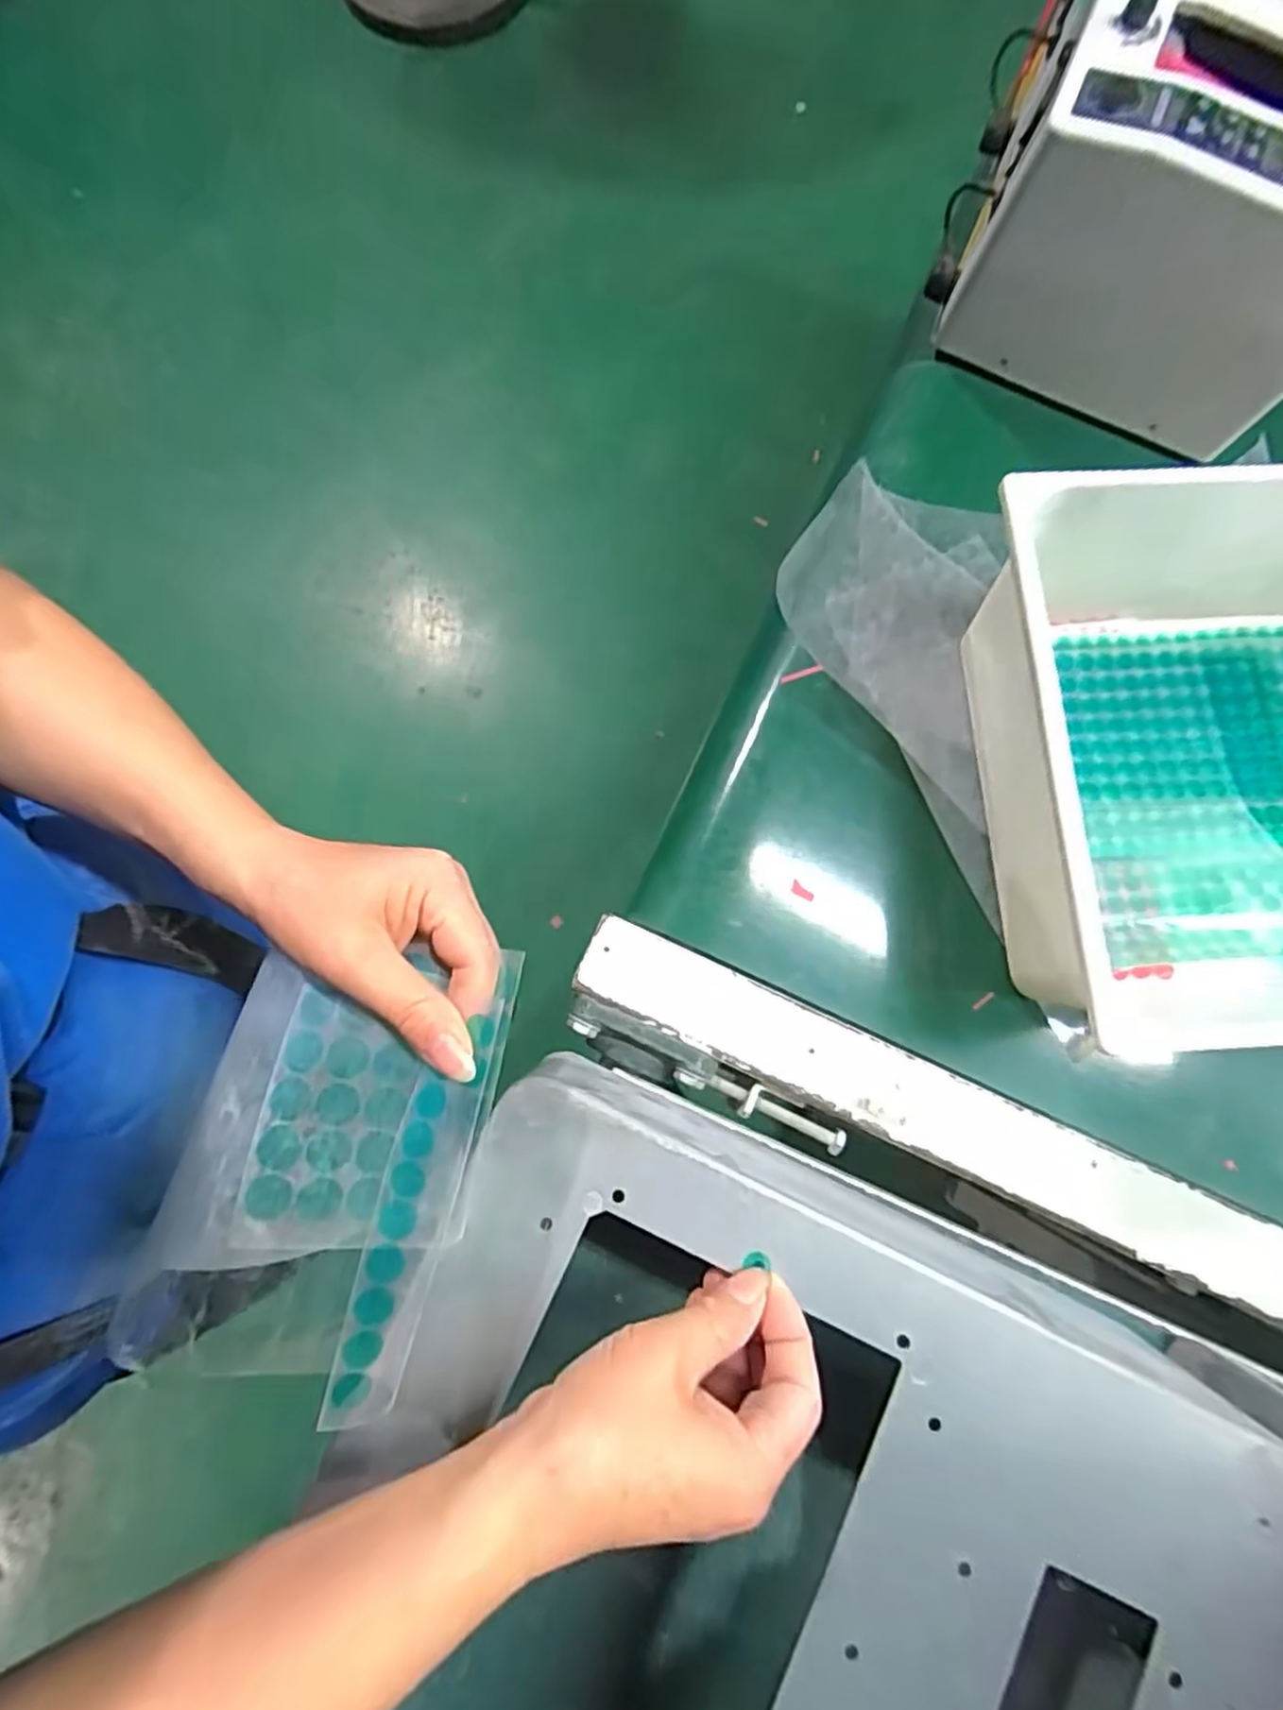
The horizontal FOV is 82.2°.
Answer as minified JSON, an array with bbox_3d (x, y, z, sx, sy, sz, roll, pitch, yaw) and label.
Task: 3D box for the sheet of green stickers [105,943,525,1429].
[{"bbox_3d":[-0.107,0.103,0.253,0.100,0.022,0.143,11,79,2],"label":"sheet of green stickers"}]

